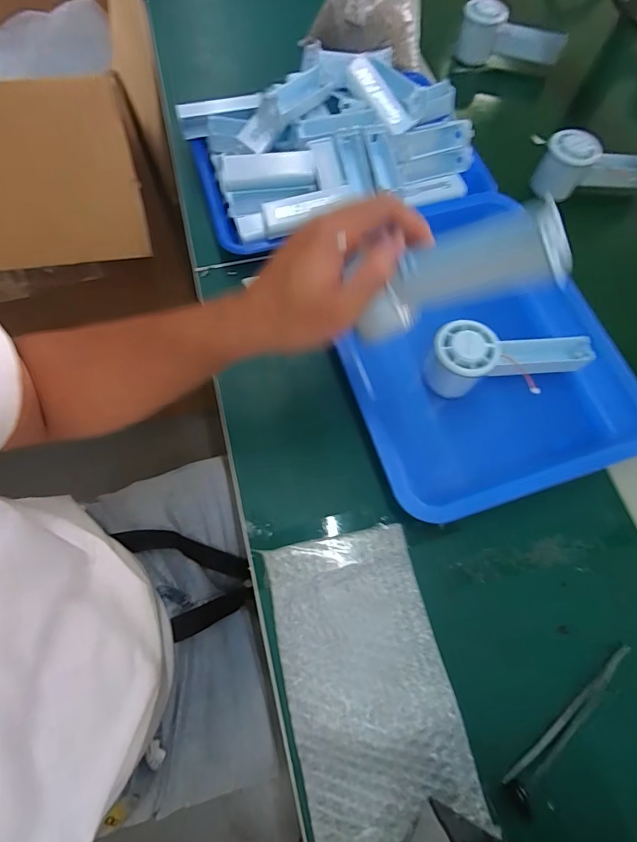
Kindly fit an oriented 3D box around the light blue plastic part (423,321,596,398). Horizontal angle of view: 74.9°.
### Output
[{"bbox_3d":[0.182,-0.063,0.405,0.156,0.066,0.058,-10,68,-4],"label":"light blue plastic part"}]

